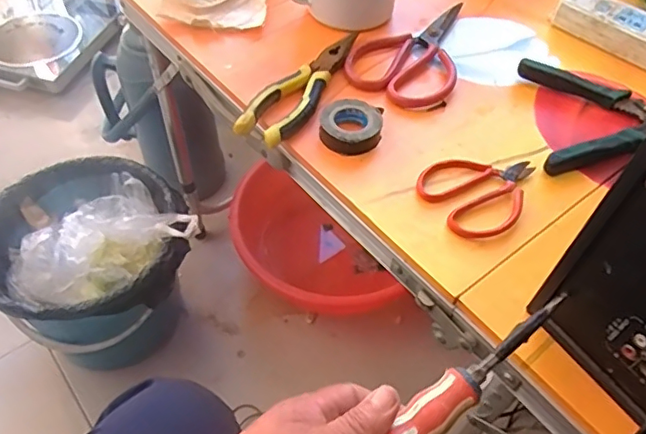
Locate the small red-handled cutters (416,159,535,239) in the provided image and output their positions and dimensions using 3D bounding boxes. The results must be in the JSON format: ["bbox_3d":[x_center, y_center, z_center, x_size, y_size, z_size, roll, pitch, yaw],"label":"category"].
[{"bbox_3d":[0.135,-0.024,0.462,0.100,0.005,0.080,-26,57,-21],"label":"small red-handled cutters"}]

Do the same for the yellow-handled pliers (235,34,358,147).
[{"bbox_3d":[-0.021,-0.126,0.528,0.050,0.017,0.171,21,54,14],"label":"yellow-handled pliers"}]

